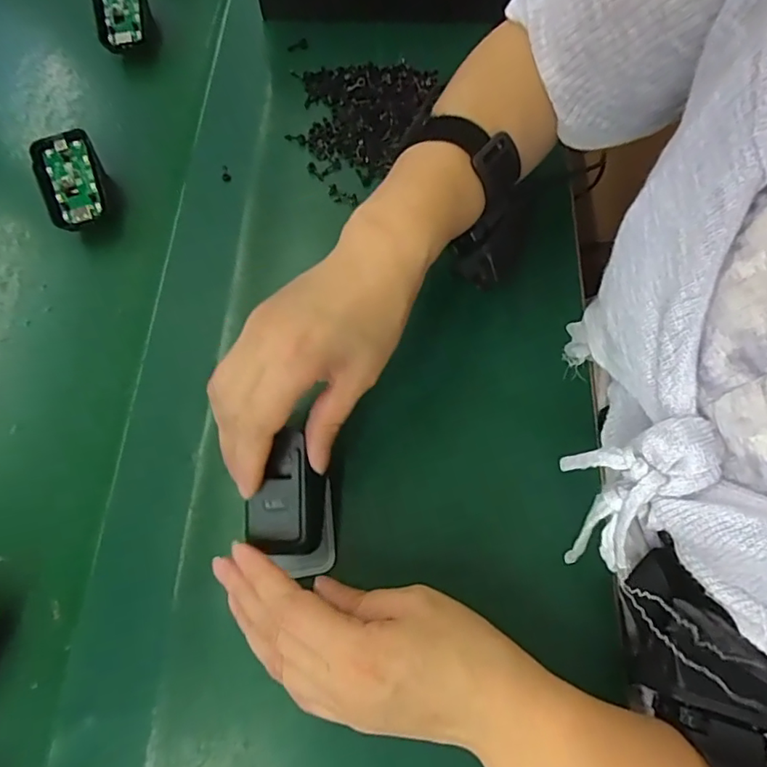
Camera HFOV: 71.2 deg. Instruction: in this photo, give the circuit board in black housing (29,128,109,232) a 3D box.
[{"bbox_3d":[-0.231,-0.152,0.396,0.044,0.013,0.067,-22,93,-9],"label":"circuit board in black housing"}]

